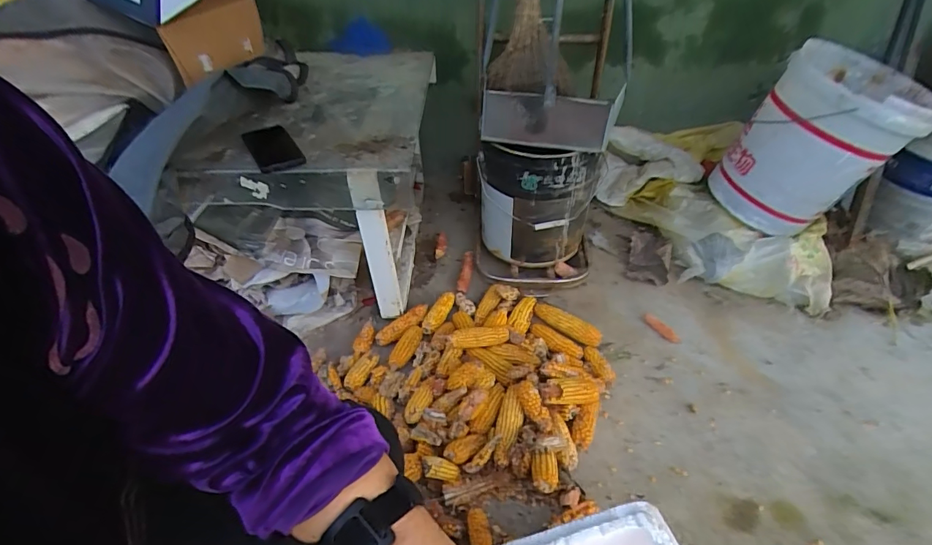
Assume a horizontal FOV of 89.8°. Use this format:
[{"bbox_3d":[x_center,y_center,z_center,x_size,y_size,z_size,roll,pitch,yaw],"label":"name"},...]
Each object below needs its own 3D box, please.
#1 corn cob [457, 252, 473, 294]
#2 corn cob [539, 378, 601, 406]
[{"bbox_3d":[-0.002,0.005,1.223,0.031,0.027,0.144,9,45,7],"label":"corn cob"},{"bbox_3d":[0.204,0.232,0.918,0.121,0.037,0.056,-1,44,-1],"label":"corn cob"}]

